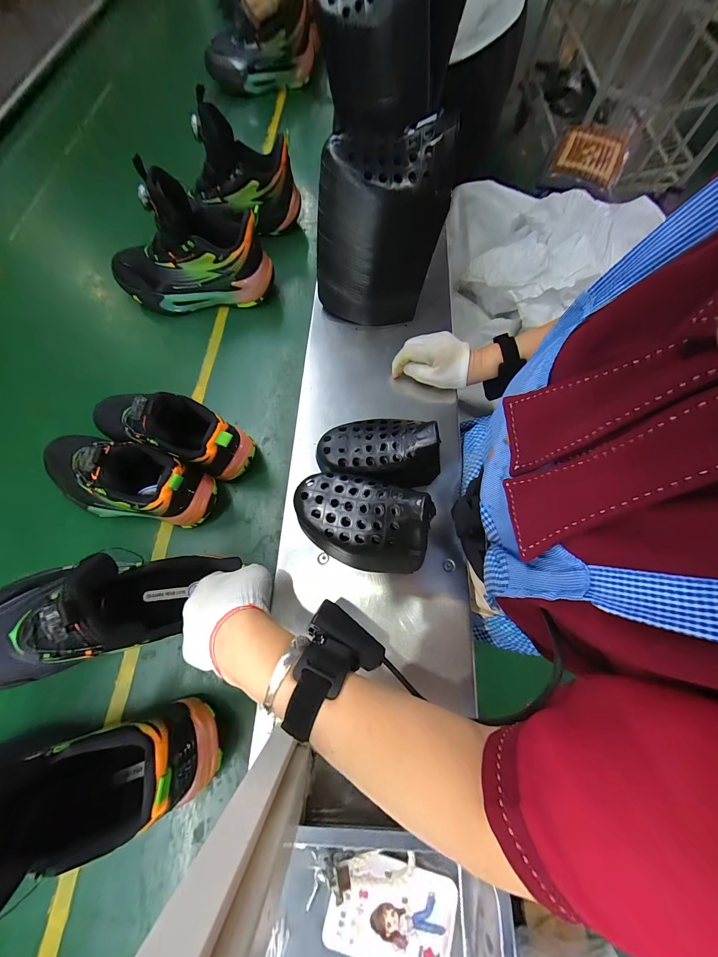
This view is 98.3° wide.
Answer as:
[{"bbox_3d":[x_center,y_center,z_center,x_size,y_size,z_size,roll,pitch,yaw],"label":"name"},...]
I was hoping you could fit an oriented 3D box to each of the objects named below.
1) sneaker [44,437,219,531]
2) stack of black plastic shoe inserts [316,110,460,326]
[{"bbox_3d":[-0.303,0.000,0.391,0.216,0.129,0.085,16,70,5],"label":"sneaker"},{"bbox_3d":[0.028,-0.324,0.441,0.175,0.216,0.084,-3,69,-3],"label":"stack of black plastic shoe inserts"}]

